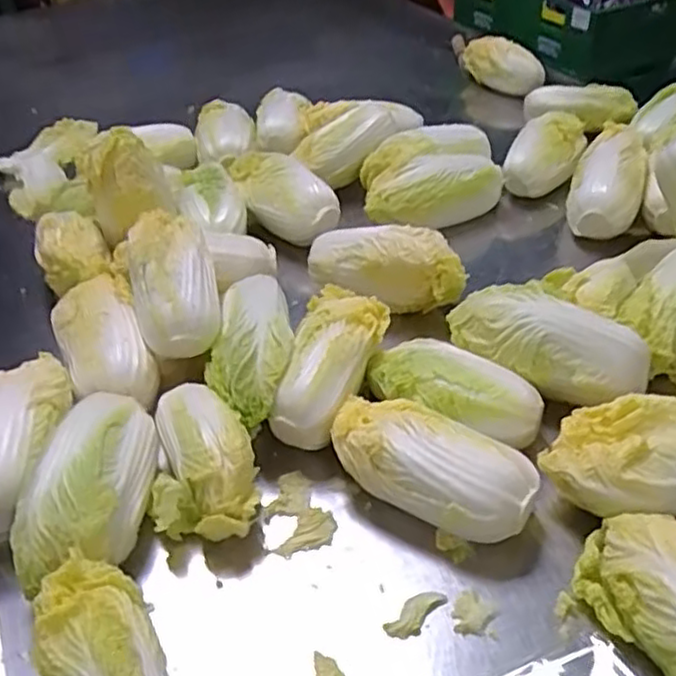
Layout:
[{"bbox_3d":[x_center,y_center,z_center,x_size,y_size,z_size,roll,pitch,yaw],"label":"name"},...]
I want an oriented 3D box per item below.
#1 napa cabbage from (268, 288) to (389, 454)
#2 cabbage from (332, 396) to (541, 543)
[{"bbox_3d":[-0.005,0.020,0.704,0.083,0.064,0.183,9,41,14],"label":"napa cabbage"},{"bbox_3d":[0.081,0.112,0.612,0.176,0.065,0.092,18,45,23],"label":"cabbage"}]

